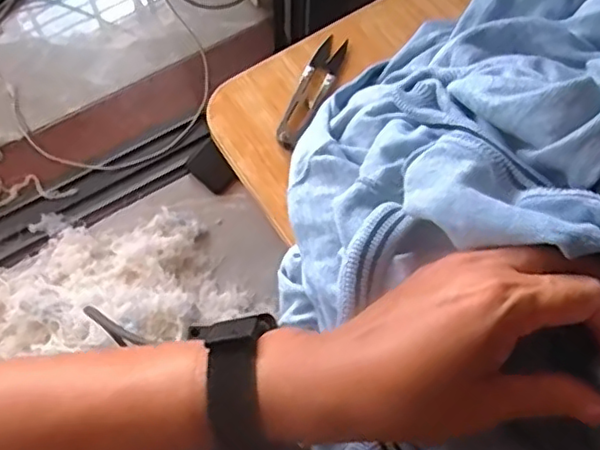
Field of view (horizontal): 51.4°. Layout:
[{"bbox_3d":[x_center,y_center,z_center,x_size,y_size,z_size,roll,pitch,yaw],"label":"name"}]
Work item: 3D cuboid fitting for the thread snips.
[{"bbox_3d":[0.008,-0.097,0.452,0.022,0.014,0.098,22,69,7],"label":"thread snips"}]

